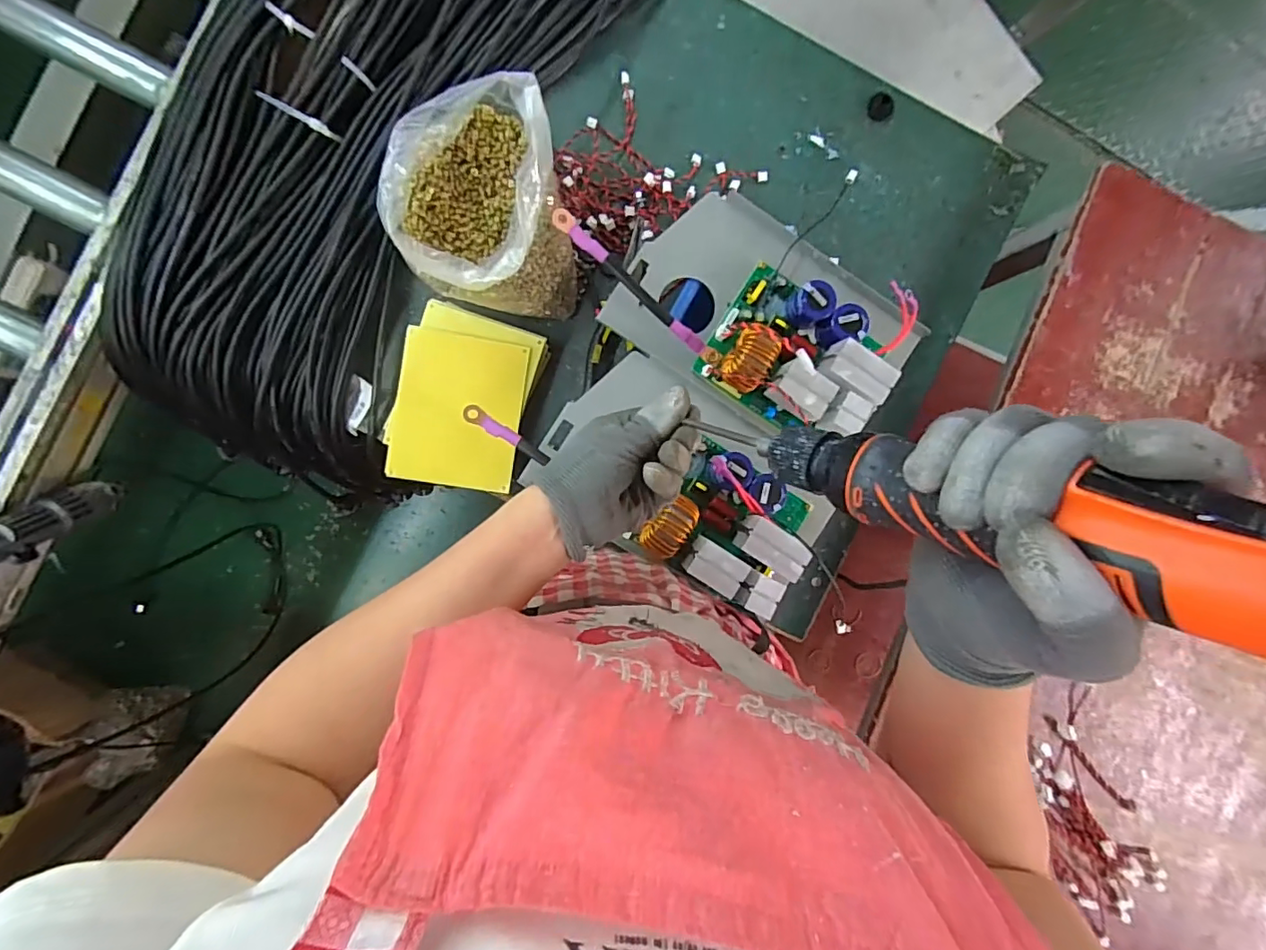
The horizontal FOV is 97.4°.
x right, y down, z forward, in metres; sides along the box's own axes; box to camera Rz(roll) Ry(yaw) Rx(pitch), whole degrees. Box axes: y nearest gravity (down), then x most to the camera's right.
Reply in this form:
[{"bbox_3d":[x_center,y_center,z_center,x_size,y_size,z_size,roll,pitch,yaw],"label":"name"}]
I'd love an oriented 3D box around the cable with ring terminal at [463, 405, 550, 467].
[{"bbox_3d":[-0.116,-0.036,0.511,0.088,0.011,0.015,32,89,-5],"label":"cable with ring terminal"}]

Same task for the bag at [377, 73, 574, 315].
[{"bbox_3d":[-0.134,-0.241,0.517,0.142,0.143,0.160,-6,93,-4],"label":"bag"}]

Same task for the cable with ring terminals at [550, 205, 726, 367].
[{"bbox_3d":[0.006,-0.166,0.502,0.191,0.026,0.016,40,89,-5],"label":"cable with ring terminals"}]

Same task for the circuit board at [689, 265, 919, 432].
[{"bbox_3d":[0.160,-0.121,0.498,0.149,0.072,0.149,33,89,-5],"label":"circuit board"}]

